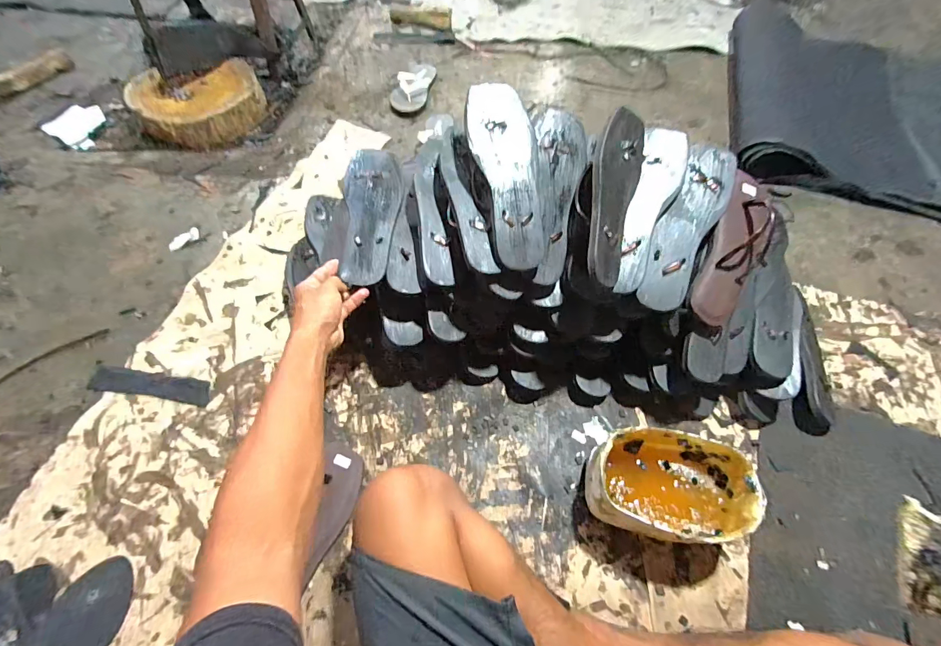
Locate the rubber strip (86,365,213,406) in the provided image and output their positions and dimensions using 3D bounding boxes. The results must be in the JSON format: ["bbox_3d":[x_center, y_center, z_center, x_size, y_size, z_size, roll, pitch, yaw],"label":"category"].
[{"bbox_3d":[-0.564,0.110,0.706,0.224,0.007,0.042,8,70,4],"label":"rubber strip"}]

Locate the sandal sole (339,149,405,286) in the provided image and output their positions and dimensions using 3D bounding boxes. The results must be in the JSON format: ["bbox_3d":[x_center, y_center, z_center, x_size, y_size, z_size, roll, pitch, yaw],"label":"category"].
[{"bbox_3d":[-0.154,-0.170,0.622,0.086,0.019,0.250,-1,66,0],"label":"sandal sole"}]

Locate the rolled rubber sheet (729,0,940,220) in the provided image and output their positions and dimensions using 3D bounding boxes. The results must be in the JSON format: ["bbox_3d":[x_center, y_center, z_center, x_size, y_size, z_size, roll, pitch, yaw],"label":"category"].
[{"bbox_3d":[1.055,-0.554,1.027,0.689,0.110,0.717,15,61,9],"label":"rolled rubber sheet"}]

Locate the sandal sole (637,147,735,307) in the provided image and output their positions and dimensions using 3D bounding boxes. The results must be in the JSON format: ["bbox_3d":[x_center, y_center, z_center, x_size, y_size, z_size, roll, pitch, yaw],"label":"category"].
[{"bbox_3d":[0.313,-0.141,0.578,0.078,0.015,0.263,26,81,0],"label":"sandal sole"}]

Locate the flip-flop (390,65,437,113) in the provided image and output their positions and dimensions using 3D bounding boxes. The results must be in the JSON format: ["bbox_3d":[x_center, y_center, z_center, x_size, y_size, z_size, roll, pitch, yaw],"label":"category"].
[{"bbox_3d":[-0.170,-0.715,1.186,0.105,0.044,0.259,8,61,5],"label":"flip-flop"}]

